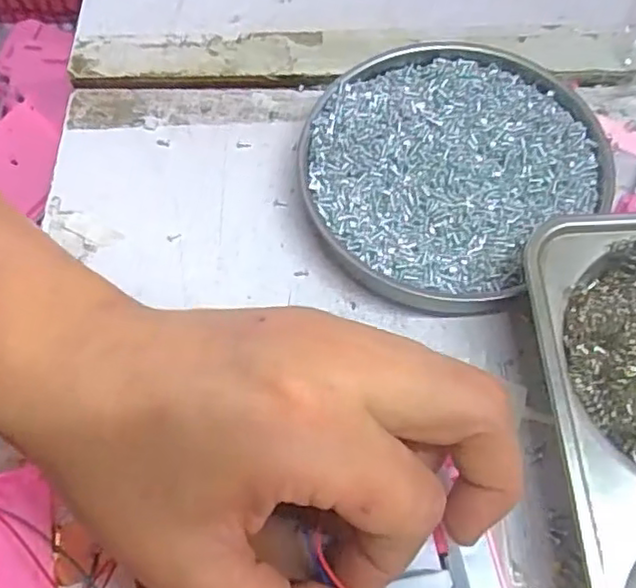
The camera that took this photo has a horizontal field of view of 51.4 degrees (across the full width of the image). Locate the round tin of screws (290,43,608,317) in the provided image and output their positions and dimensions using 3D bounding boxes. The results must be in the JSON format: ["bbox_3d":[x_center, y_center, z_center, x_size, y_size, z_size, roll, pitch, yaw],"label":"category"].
[{"bbox_3d":[0.059,-0.058,0.305,0.124,0.021,0.134,-1,64,1],"label":"round tin of screws"}]

